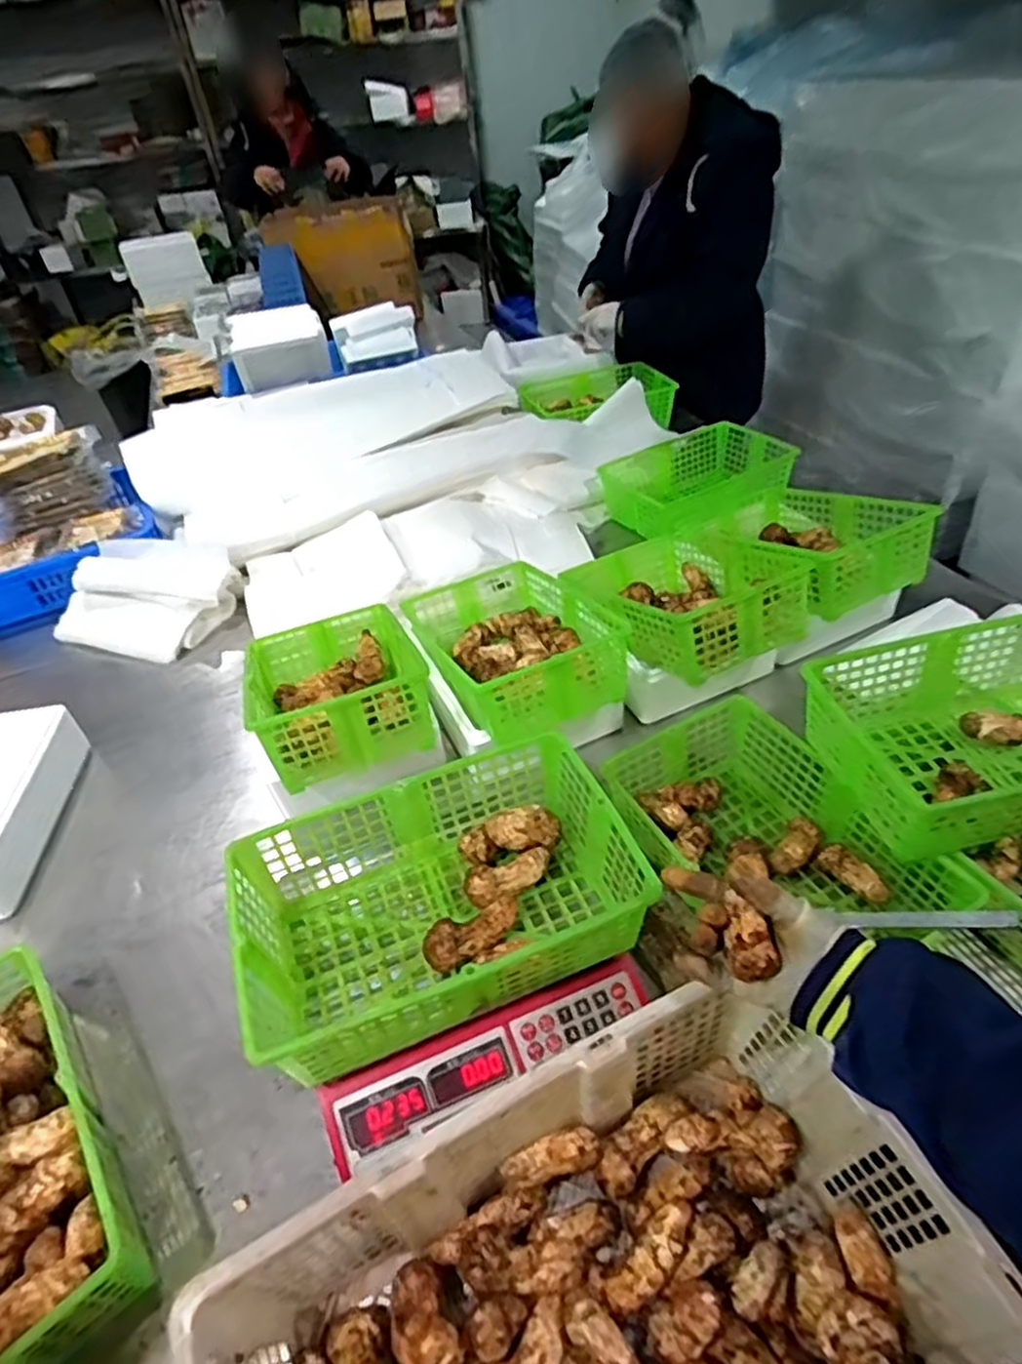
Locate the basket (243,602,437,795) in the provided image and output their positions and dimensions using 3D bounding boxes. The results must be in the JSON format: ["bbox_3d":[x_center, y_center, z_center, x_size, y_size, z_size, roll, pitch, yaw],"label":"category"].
[{"bbox_3d":[-0.237,0.003,0.997,0.220,0.107,0.327,-21,24,-15],"label":"basket"}]

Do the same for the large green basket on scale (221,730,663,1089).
[{"bbox_3d":[-0.069,0.199,0.675,0.341,0.109,0.219,-19,43,-14],"label":"large green basket on scale"}]

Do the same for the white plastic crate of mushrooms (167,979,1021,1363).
[{"bbox_3d":[0.065,0.450,0.456,0.461,0.159,0.328,-23,44,-18],"label":"white plastic crate of mushrooms"}]

